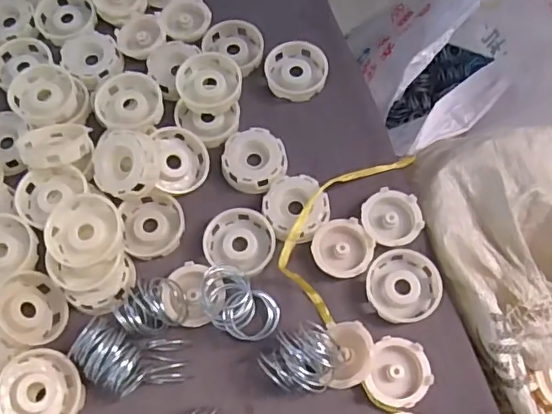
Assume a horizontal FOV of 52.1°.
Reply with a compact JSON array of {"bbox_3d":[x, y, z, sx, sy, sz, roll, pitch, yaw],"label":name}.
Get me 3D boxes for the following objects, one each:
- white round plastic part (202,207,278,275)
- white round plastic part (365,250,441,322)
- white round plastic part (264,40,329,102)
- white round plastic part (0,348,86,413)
[{"bbox_3d":[-0.032,0.030,0.504,0.065,0.015,0.056,14,71,8],"label":"white round plastic part"},{"bbox_3d":[0.109,0.068,0.485,0.061,0.015,0.061,-6,69,1],"label":"white round plastic part"},{"bbox_3d":[0.021,-0.138,0.570,0.061,0.017,0.060,-1,69,3],"label":"white round plastic part"},{"bbox_3d":[-0.188,0.146,0.446,0.030,0.065,0.060,-7,38,45],"label":"white round plastic part"}]

